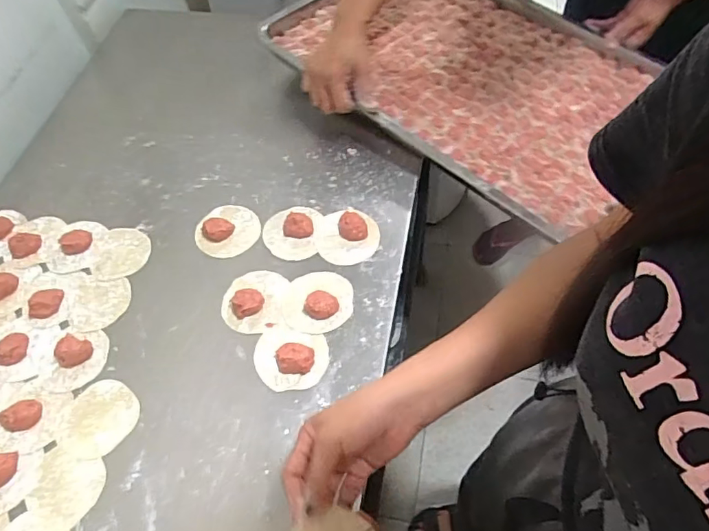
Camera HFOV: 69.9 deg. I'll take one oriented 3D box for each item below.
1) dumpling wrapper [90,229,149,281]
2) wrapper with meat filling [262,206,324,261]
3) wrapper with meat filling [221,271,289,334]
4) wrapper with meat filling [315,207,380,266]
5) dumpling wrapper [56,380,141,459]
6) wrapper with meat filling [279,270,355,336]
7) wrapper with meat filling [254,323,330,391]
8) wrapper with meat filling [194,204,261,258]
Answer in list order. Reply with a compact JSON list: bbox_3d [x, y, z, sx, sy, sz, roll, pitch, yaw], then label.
[{"bbox_3d":[-0.313,-0.018,0.674,0.077,0.007,0.078,-1,61,1],"label":"dumpling wrapper"},{"bbox_3d":[-0.083,-0.046,0.666,0.075,0.016,0.079,-8,57,-1],"label":"wrapper with meat filling"},{"bbox_3d":[-0.123,0.038,0.612,0.074,0.022,0.082,-1,57,4],"label":"wrapper with meat filling"},{"bbox_3d":[-0.010,-0.043,0.658,0.079,0.017,0.084,-6,57,1],"label":"wrapper with meat filling"},{"bbox_3d":[-0.282,0.167,0.553,0.078,0.004,0.084,-2,57,3],"label":"dumpling wrapper"},{"bbox_3d":[-0.045,0.039,0.604,0.085,0.021,0.080,-9,57,-1],"label":"wrapper with meat filling"},{"bbox_3d":[-0.074,0.102,0.569,0.084,0.015,0.073,11,59,12],"label":"wrapper with meat filling"},{"bbox_3d":[-0.170,-0.051,0.679,0.085,0.017,0.085,-2,57,3],"label":"wrapper with meat filling"}]

